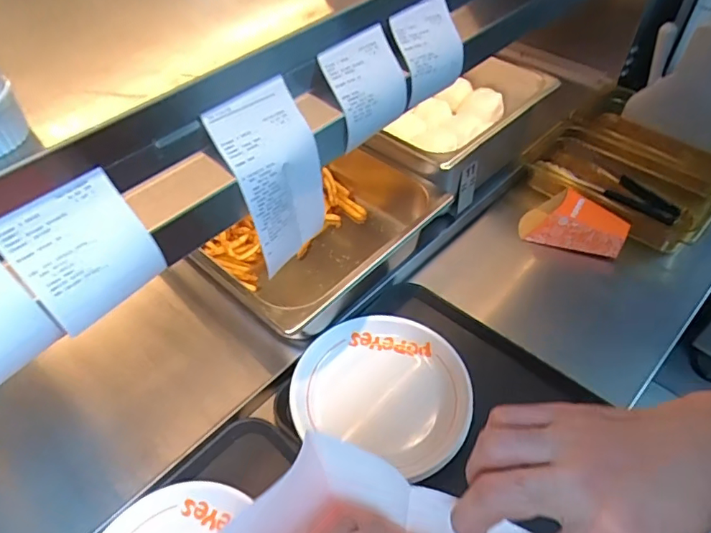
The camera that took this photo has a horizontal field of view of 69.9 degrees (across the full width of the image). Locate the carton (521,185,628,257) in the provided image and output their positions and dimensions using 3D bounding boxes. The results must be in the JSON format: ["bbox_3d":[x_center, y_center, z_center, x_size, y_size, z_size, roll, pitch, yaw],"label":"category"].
[{"bbox_3d":[0.368,-0.076,0.858,0.162,0.053,0.104,10,50,10],"label":"carton"}]

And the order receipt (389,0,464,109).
[{"bbox_3d":[0.069,-0.214,0.515,0.045,0.080,0.080,37,59,28],"label":"order receipt"}]

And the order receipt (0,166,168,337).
[{"bbox_3d":[-0.180,-0.011,0.338,0.078,0.082,0.008,-40,17,-25],"label":"order receipt"}]

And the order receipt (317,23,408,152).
[{"bbox_3d":[0.009,-0.164,0.467,0.080,0.073,0.046,-37,58,-27],"label":"order receipt"}]

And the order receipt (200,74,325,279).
[{"bbox_3d":[-0.071,-0.077,0.437,0.054,0.132,0.086,30,56,24],"label":"order receipt"}]

